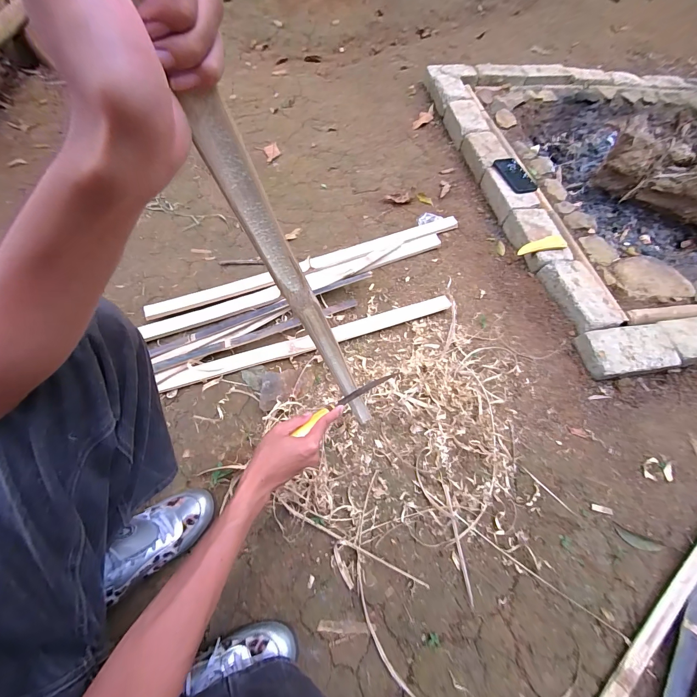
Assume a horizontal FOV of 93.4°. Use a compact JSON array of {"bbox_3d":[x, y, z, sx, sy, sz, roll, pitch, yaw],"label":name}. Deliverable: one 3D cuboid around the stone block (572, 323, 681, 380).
[{"bbox_3d":[0.645,0.007,0.761,0.211,0.051,0.109,-7,62,-7],"label":"stone block"}]

